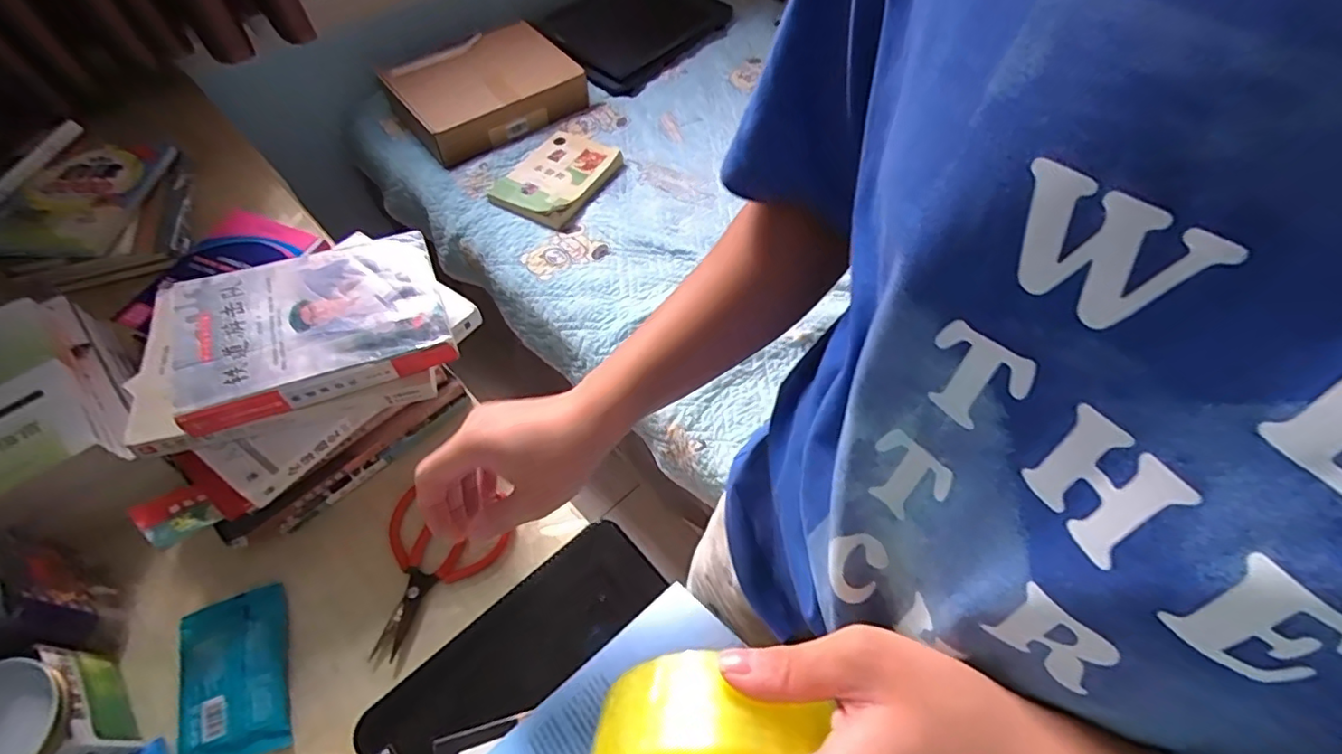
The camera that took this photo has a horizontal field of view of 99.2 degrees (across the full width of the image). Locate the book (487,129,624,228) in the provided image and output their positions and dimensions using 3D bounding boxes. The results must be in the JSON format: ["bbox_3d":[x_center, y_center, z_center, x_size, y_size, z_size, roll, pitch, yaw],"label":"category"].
[{"bbox_3d":[-0.227,-0.408,1.151,0.177,0.020,0.250,28,60,16],"label":"book"}]

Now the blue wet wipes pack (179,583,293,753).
[{"bbox_3d":[-0.359,0.245,0.468,0.077,0.014,0.132,-20,60,-14],"label":"blue wet wipes pack"}]

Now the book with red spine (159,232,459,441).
[{"bbox_3d":[-0.319,-0.046,0.499,0.224,0.029,0.142,-19,60,-14],"label":"book with red spine"}]

